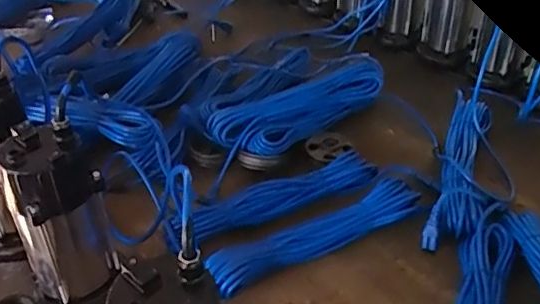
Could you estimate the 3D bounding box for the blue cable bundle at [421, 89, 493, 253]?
[{"bbox_3d":[0.322,0.024,0.936,0.080,0.061,0.378,13,39,18],"label":"blue cable bundle"}]

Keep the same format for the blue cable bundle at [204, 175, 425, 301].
[{"bbox_3d":[0.066,0.122,0.809,0.339,0.051,0.066,-20,40,-24],"label":"blue cable bundle"}]

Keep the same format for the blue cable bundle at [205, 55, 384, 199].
[{"bbox_3d":[0.037,-0.082,1.005,0.400,0.067,0.121,-28,44,-31],"label":"blue cable bundle"}]

